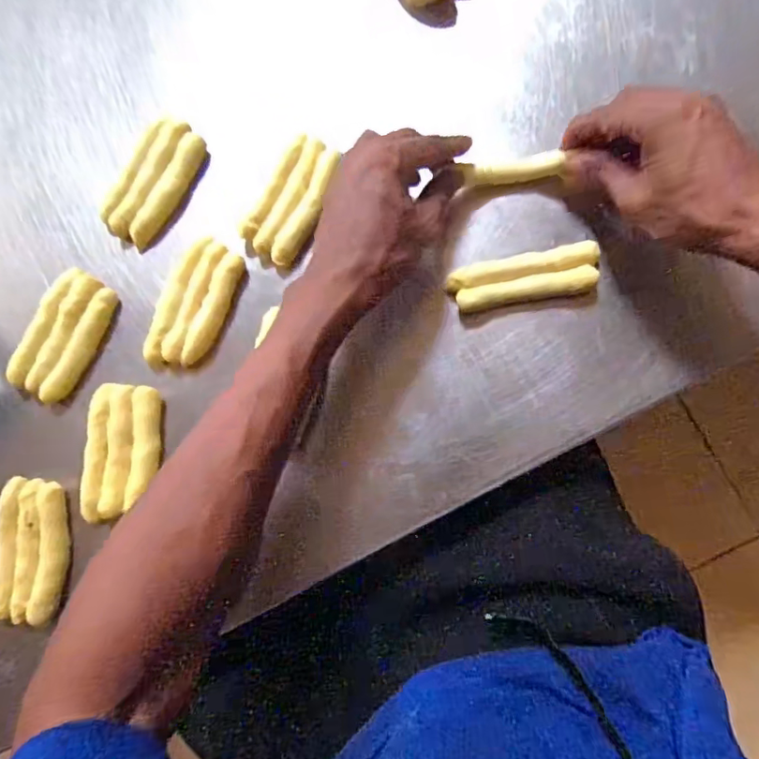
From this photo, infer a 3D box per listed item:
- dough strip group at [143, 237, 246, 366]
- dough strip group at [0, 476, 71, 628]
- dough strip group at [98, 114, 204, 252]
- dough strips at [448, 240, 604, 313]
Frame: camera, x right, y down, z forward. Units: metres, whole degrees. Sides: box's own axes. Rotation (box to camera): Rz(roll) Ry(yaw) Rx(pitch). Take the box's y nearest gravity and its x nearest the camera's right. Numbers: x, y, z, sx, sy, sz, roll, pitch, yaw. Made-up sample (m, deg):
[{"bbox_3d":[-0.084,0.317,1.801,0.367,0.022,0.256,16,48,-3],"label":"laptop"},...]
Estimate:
[{"bbox_3d":[-0.146,-0.059,0.418,0.047,0.017,0.101,22,86,9],"label":"dough strip group"},{"bbox_3d":[-0.271,0.131,0.409,0.047,0.026,0.105,-6,83,6],"label":"dough strip group"},{"bbox_3d":[-0.187,-0.164,0.433,0.049,0.017,0.105,30,88,9],"label":"dough strip group"},{"bbox_3d":[0.106,-0.075,0.392,0.106,0.016,0.034,-10,82,6],"label":"dough strips"}]

